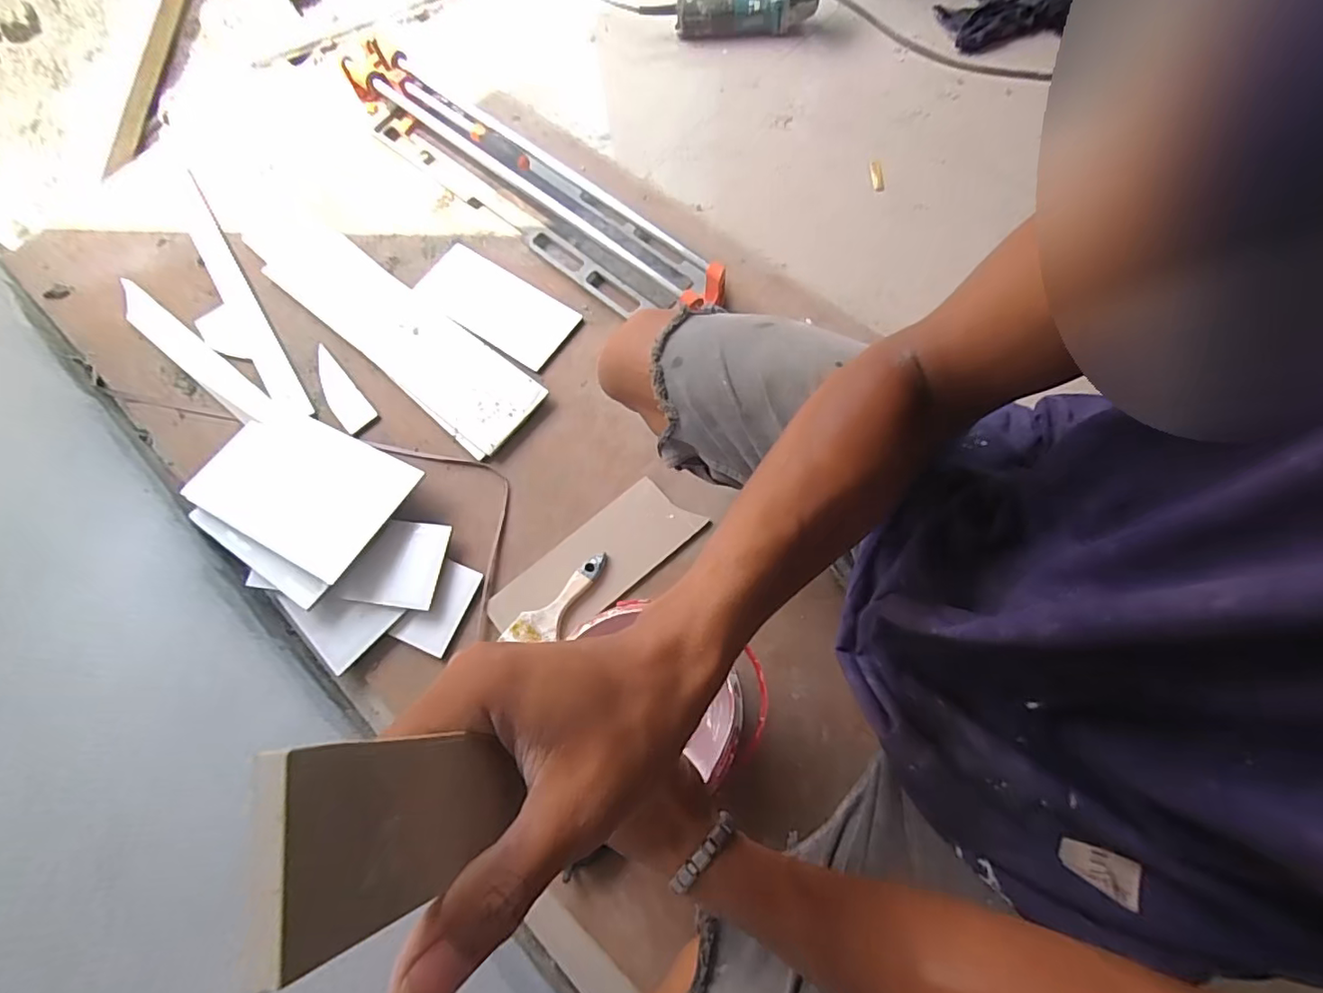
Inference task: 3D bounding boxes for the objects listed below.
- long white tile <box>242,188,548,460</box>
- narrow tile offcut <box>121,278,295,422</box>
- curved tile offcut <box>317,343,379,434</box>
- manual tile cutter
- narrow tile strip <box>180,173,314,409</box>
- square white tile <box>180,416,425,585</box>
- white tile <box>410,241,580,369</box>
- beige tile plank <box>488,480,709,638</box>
[{"bbox_3d":[-0.420,-0.273,0.852,0.577,0.017,0.126,38,78,14],"label":"long white tile"},{"bbox_3d":[-0.685,-0.205,0.843,0.368,0.014,0.049,36,77,14],"label":"narrow tile offcut"},{"bbox_3d":[-0.463,-0.152,0.817,0.047,0.007,0.146,-41,74,-10],"label":"curved tile offcut"},{"bbox_3d":[-0.210,-0.475,0.876,0.724,0.094,0.118,39,78,15],"label":"manual tile cutter"},{"bbox_3d":[-0.658,-0.320,0.881,0.046,0.013,0.524,-33,73,-8],"label":"narrow tile strip"},{"bbox_3d":[-0.469,-0.019,0.742,0.291,0.009,0.168,22,64,19],"label":"square white tile"},{"bbox_3d":[-0.246,-0.287,0.852,0.231,0.015,0.113,34,73,5],"label":"white tile"},{"bbox_3d":[-0.081,0.084,0.715,0.268,0.014,0.102,-39,73,-9],"label":"beige tile plank"}]

